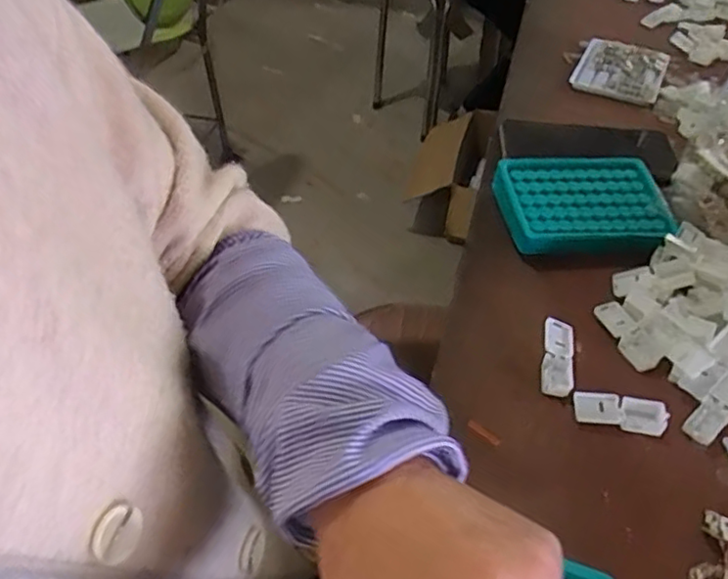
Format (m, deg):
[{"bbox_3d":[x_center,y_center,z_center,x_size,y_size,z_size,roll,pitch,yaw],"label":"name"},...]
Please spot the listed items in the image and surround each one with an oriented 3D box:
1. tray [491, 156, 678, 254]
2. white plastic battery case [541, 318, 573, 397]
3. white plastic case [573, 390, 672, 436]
[{"bbox_3d":[0.183,-0.073,0.526,0.133,0.027,0.100,-4,46,-4],"label":"tray"},{"bbox_3d":[0.132,0.046,0.426,0.019,0.013,0.057,9,47,9],"label":"white plastic battery case"},{"bbox_3d":[0.163,0.079,0.397,0.056,0.010,0.021,6,46,6],"label":"white plastic case"}]

